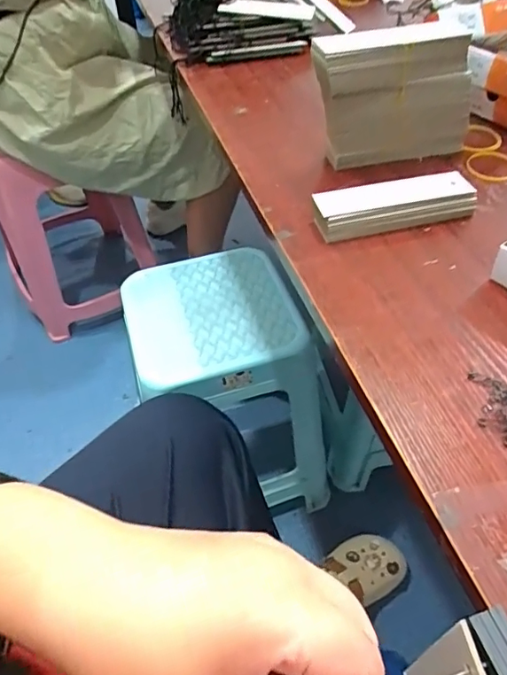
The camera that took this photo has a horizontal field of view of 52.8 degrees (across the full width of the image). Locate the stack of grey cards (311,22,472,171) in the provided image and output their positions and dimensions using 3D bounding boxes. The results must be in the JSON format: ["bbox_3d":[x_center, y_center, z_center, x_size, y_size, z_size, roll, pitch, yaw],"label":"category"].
[{"bbox_3d":[0.121,-0.205,0.437,0.134,0.111,0.039,-11,49,-7],"label":"stack of grey cards"}]

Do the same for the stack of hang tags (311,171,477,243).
[{"bbox_3d":[0.113,-0.103,0.401,0.126,0.026,0.035,-12,49,-8],"label":"stack of hang tags"}]

